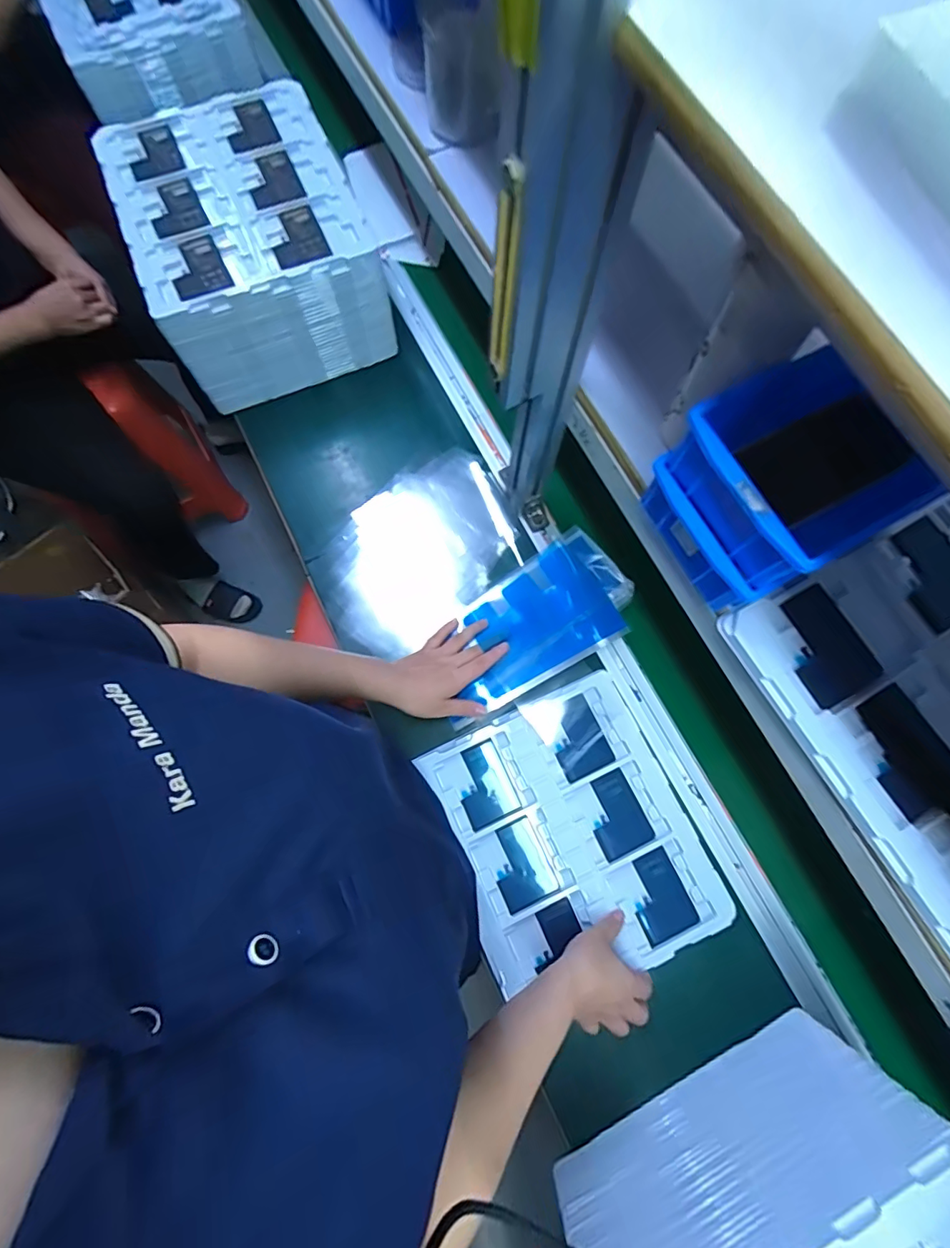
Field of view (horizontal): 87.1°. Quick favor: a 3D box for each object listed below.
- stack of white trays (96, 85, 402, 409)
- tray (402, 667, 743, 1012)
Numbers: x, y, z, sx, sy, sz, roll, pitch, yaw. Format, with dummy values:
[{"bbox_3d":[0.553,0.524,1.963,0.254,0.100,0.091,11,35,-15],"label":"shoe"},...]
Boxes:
[{"bbox_3d":[-0.314,-0.541,0.719,0.287,0.158,0.332,-22,76,-4],"label":"stack of white trays"},{"bbox_3d":[0.111,0.250,0.593,0.267,0.015,0.309,-25,77,-5],"label":"tray"}]

